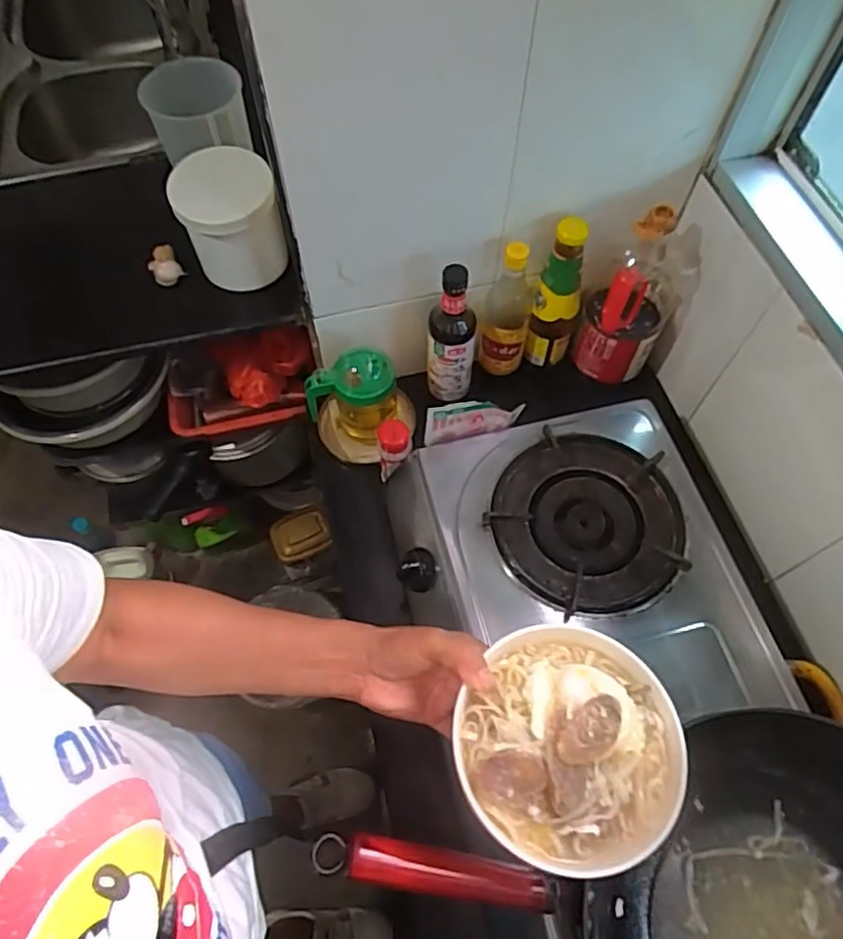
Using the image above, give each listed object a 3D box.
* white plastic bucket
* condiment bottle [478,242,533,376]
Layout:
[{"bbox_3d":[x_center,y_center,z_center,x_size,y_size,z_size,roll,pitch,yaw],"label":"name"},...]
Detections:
[{"bbox_3d":[-0.250,-0.325,0.836,0.120,0.139,0.123,0,62,0],"label":"white plastic bucket"},{"bbox_3d":[0.121,-0.234,0.886,0.064,0.222,0.079,5,63,3],"label":"condiment bottle"}]

